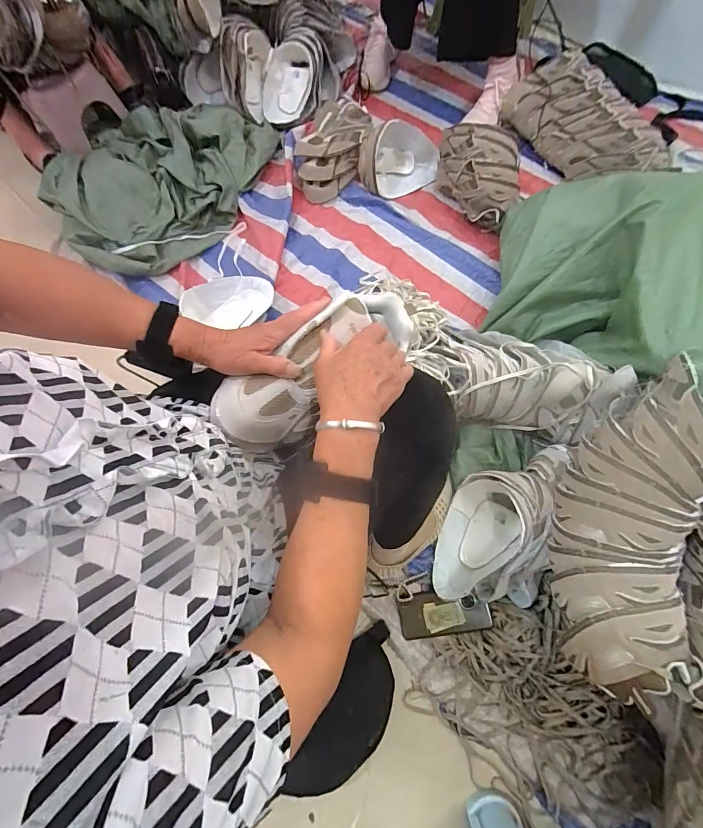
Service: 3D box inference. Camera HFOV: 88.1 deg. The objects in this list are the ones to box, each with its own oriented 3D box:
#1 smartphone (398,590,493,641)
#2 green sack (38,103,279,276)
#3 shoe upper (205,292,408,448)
[{"bbox_3d":[0.175,0.381,0.695,0.165,0.015,0.079,-13,79,6],"label":"smartphone"},{"bbox_3d":[-0.530,-0.654,1.013,0.552,0.121,0.571,6,72,3],"label":"green sack"},{"bbox_3d":[-0.040,-0.056,0.446,0.253,0.087,0.108,-42,76,-6],"label":"shoe upper"}]

